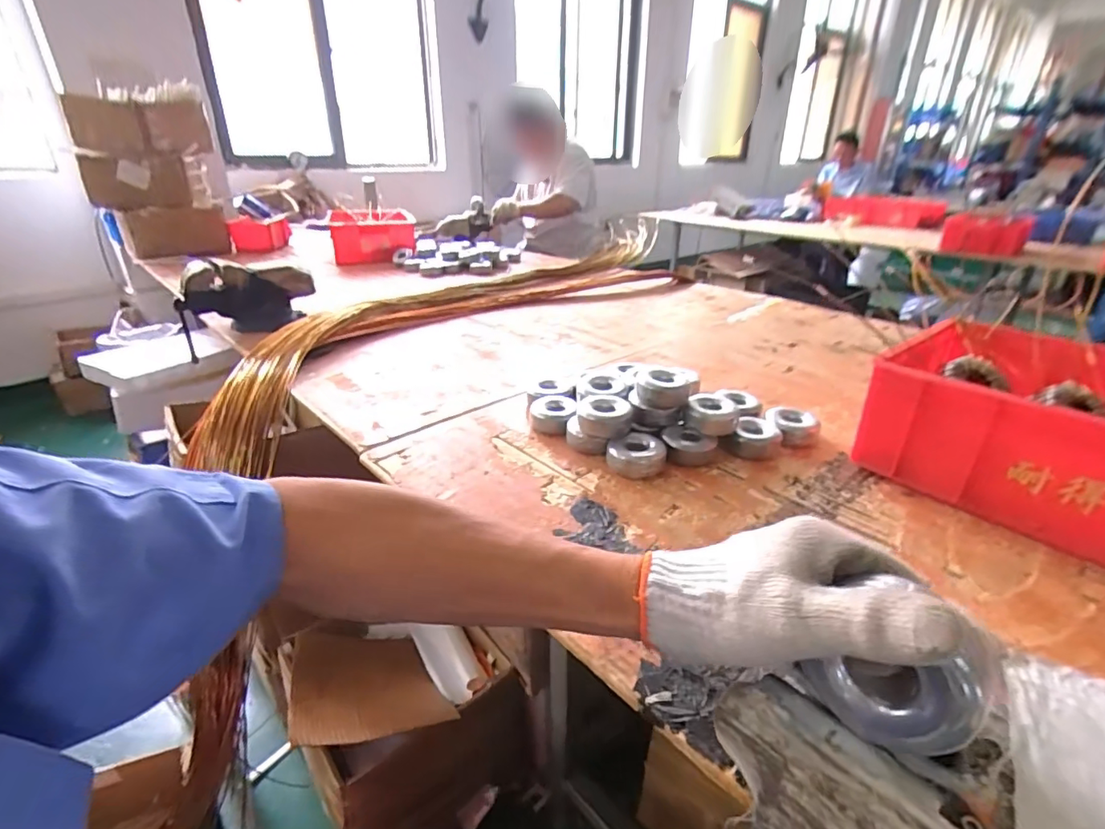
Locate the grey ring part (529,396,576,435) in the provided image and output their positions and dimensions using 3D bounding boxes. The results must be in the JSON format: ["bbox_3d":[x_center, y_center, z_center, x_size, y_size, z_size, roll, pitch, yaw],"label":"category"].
[{"bbox_3d":[0.000,0.003,0.793,0.066,0.035,0.079,2,27,2],"label":"grey ring part"}]

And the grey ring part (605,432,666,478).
[{"bbox_3d":[0.108,0.052,0.689,0.076,0.035,0.073,4,27,8],"label":"grey ring part"}]

